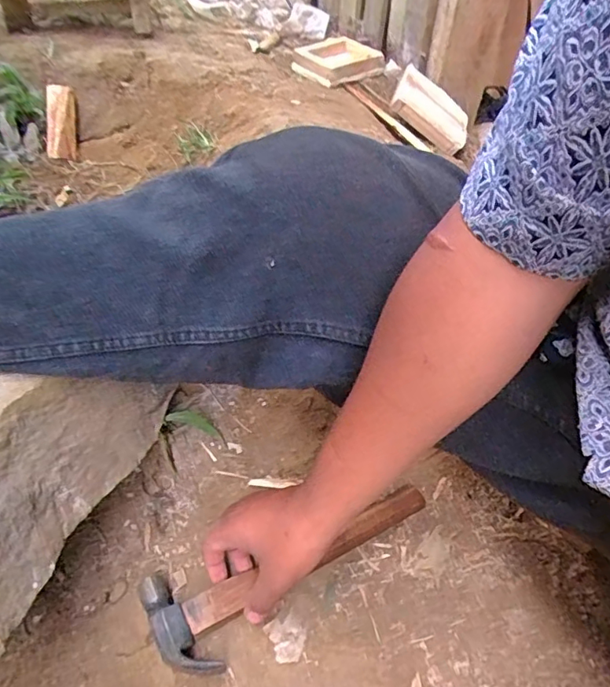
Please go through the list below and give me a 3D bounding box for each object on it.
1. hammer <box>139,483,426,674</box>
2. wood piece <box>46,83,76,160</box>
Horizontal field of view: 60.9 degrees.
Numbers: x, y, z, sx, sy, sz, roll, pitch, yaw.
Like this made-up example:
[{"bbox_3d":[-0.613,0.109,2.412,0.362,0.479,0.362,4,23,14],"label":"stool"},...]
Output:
[{"bbox_3d":[-0.002,0.208,0.487,0.280,0.041,0.086,-15,46,-24],"label":"hammer"},{"bbox_3d":[-0.426,-0.389,0.904,0.047,0.018,0.186,-7,69,-14],"label":"wood piece"}]

